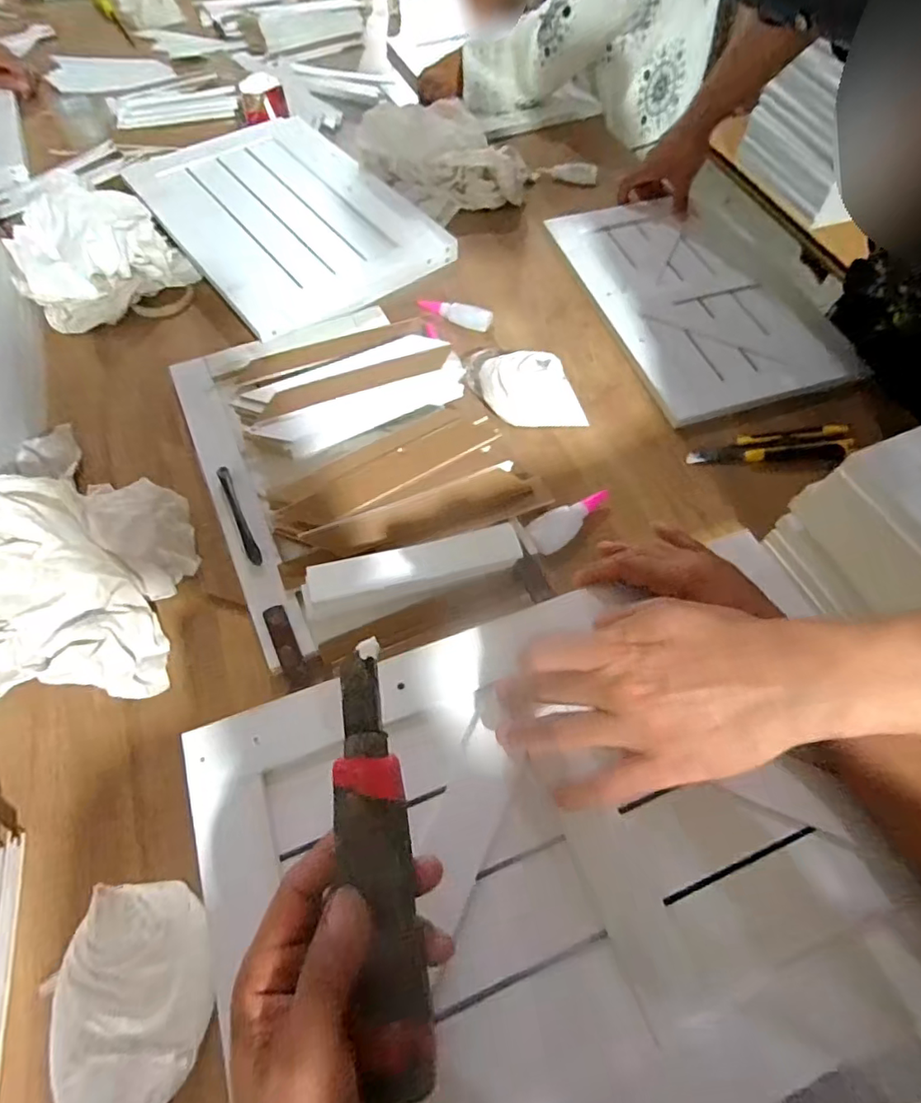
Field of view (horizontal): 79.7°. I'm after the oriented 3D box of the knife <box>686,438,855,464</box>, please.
[{"bbox_3d":[0.352,-0.111,0.622,0.178,0.013,0.029,-1,61,-1],"label":"knife"}]

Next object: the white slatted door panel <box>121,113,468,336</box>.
[{"bbox_3d":[-0.261,-0.500,0.798,0.313,0.029,0.456,-34,70,-20],"label":"white slatted door panel"}]

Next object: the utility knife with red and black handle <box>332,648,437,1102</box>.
[{"bbox_3d":[-0.035,0.133,0.231,0.028,0.016,0.172,-8,80,-5],"label":"utility knife with red and black handle"}]

